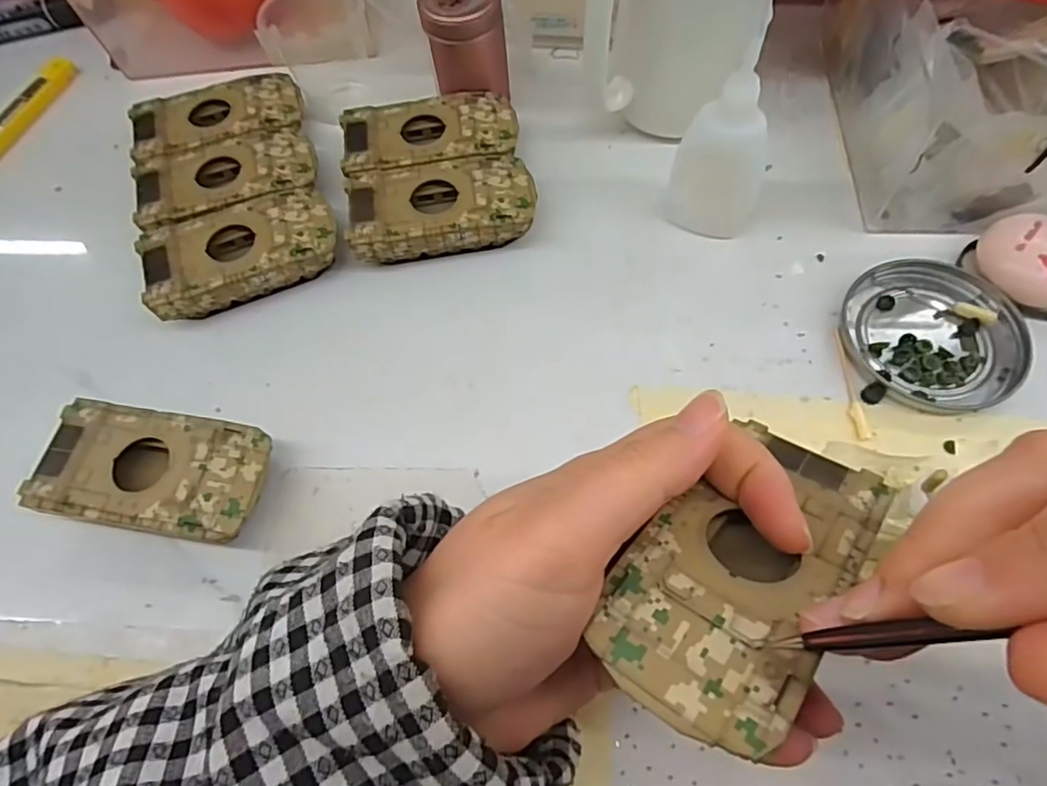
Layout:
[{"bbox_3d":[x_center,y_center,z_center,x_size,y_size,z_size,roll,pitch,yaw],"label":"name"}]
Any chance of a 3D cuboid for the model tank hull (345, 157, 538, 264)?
[{"bbox_3d":[-0.042,-0.095,0.321,0.095,0.027,0.050,-8,64,0],"label":"model tank hull"}]

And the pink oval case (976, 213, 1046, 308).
[{"bbox_3d":[0.241,-0.062,0.285,0.038,0.022,0.047,-20,65,-6],"label":"pink oval case"}]

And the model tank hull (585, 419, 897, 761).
[{"bbox_3d":[0.061,0.049,0.163,0.095,0.020,0.048,-34,50,-30],"label":"model tank hull"}]

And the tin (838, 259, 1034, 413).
[{"bbox_3d":[0.191,-0.029,0.282,0.074,0.009,0.078,-1,64,3],"label":"tin"}]

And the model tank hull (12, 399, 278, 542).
[{"bbox_3d":[-0.158,0.036,0.264,0.094,0.025,0.050,7,65,7],"label":"model tank hull"}]

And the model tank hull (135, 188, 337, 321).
[{"bbox_3d":[-0.145,-0.072,0.315,0.093,0.027,0.049,-20,65,-6],"label":"model tank hull"}]

